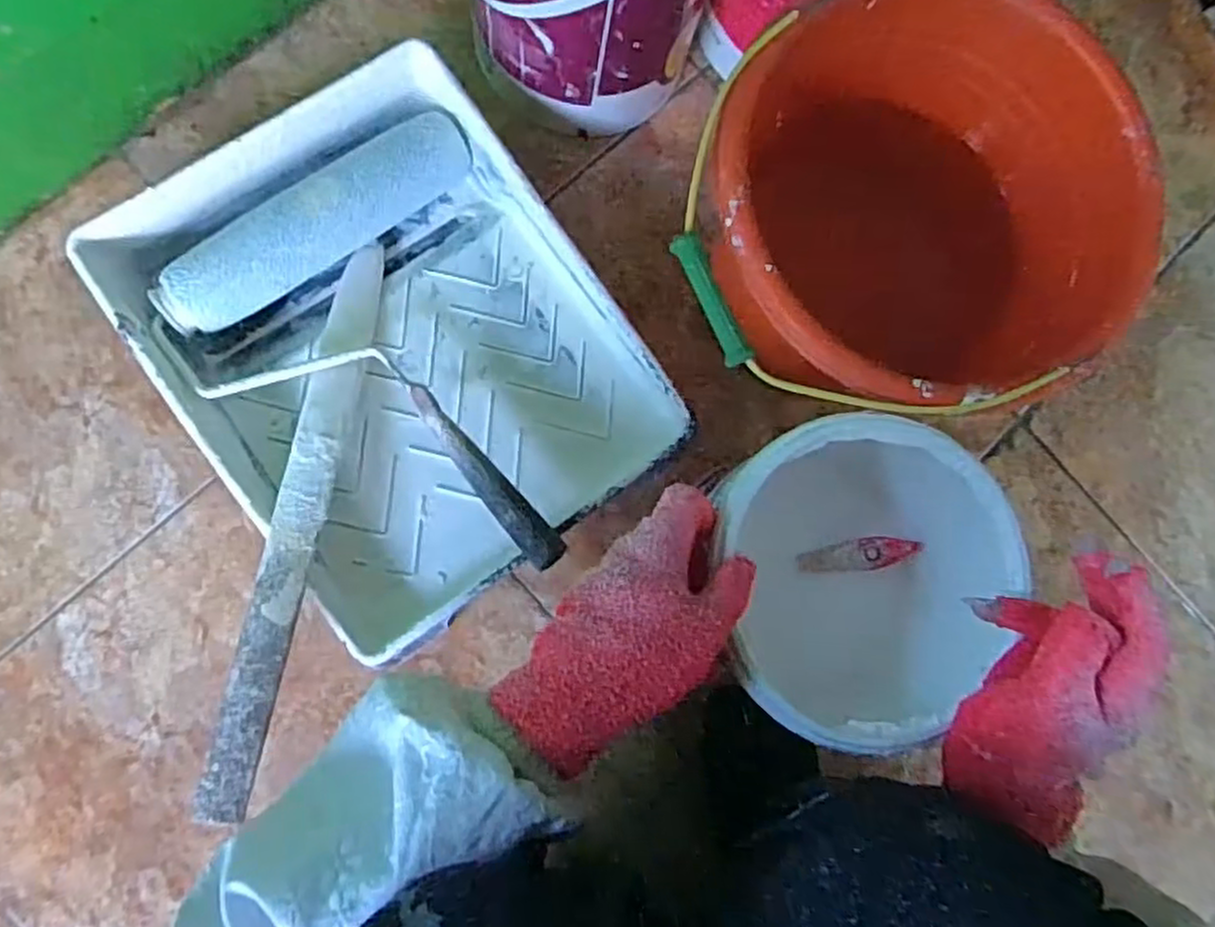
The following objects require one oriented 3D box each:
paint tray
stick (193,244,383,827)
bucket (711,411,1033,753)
[{"bbox_3d":[-0.149,-0.081,0.539,0.282,0.072,0.345,-36,90,-9],"label":"paint tray"},{"bbox_3d":[-0.200,0.020,0.486,0.034,0.016,0.387,12,67,-15],"label":"stick"},{"bbox_3d":[0.136,0.068,0.478,0.168,0.166,0.174,1,84,-7],"label":"bucket"}]

